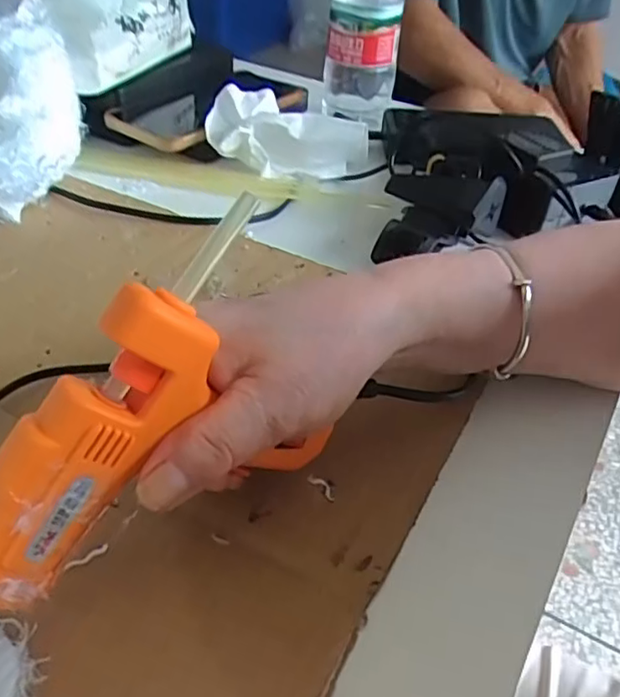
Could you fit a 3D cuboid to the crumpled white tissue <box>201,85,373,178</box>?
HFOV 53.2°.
[{"bbox_3d":[-0.018,-0.170,0.487,0.120,0.052,0.064,0,41,-5],"label":"crumpled white tissue"}]

